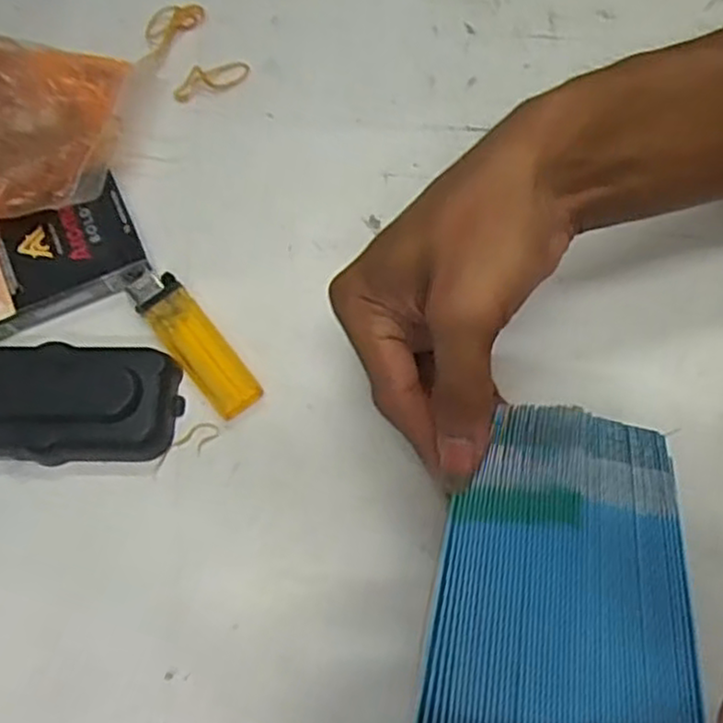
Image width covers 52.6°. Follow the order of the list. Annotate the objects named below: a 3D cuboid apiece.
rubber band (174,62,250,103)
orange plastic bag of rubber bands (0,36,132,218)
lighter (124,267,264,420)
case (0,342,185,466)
[{"bbox_3d":[-0.081,-0.153,0.397,0.044,0.009,0.013,-27,73,-9],"label":"rubber band"},{"bbox_3d":[-0.183,-0.118,0.371,0.117,0.030,0.105,5,71,1],"label":"orange plastic bag of rubber bands"},{"bbox_3d":[-0.079,-0.010,0.344,0.025,0.010,0.081,-36,75,-12],"label":"lighter"},{"bbox_3d":[-0.136,0.018,0.327,0.104,0.023,0.051,2,71,0],"label":"case"}]

